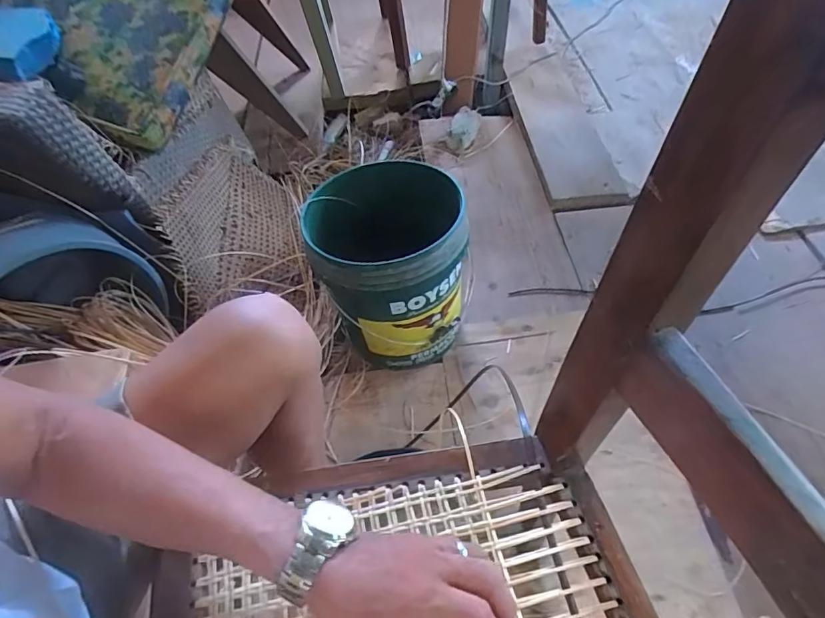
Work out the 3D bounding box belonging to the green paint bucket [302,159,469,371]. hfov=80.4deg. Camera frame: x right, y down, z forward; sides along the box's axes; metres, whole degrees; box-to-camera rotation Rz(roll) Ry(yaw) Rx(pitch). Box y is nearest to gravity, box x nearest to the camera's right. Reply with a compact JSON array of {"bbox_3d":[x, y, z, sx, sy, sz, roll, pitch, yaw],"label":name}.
[{"bbox_3d":[-0.043,-0.079,0.975,0.275,0.323,0.294,-11,54,-5],"label":"green paint bucket"}]

